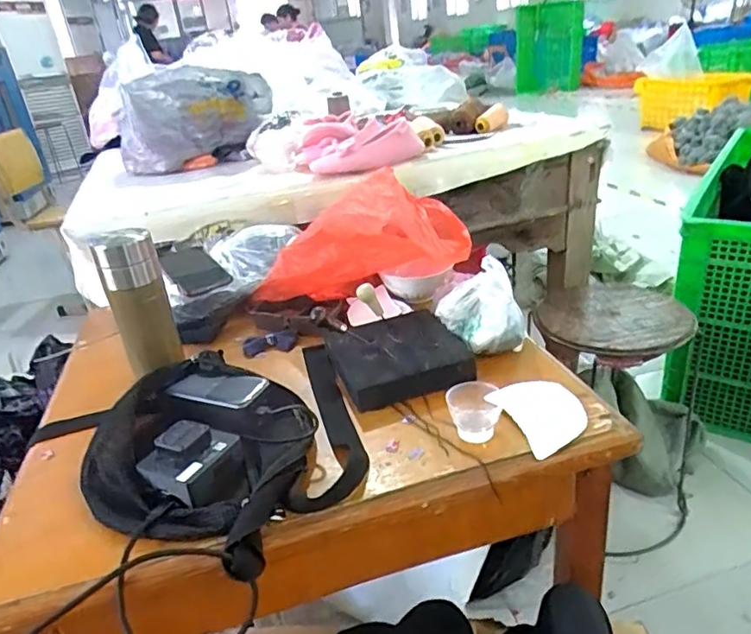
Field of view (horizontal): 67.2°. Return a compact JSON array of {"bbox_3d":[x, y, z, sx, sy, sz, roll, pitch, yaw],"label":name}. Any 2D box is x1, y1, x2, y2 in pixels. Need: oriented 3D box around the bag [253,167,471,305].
[{"bbox_3d":[-0.032,-0.105,0.830,0.315,0.138,0.152,-18,24,16],"label":"bag"}]

